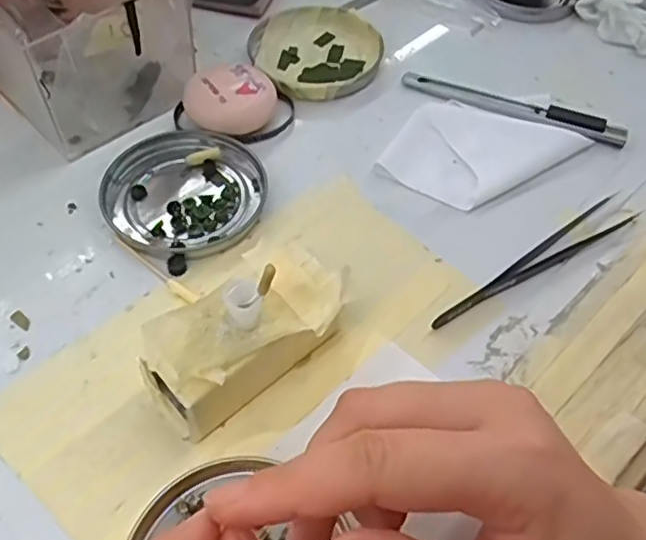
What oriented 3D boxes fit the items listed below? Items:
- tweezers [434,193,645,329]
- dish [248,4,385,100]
[{"bbox_3d":[0.099,-0.006,0.314,0.124,0.006,0.017,-27,60,-20],"label":"tweezers"},{"bbox_3d":[-0.002,-0.132,0.399,0.073,0.010,0.082,-22,58,-17],"label":"dish"}]

